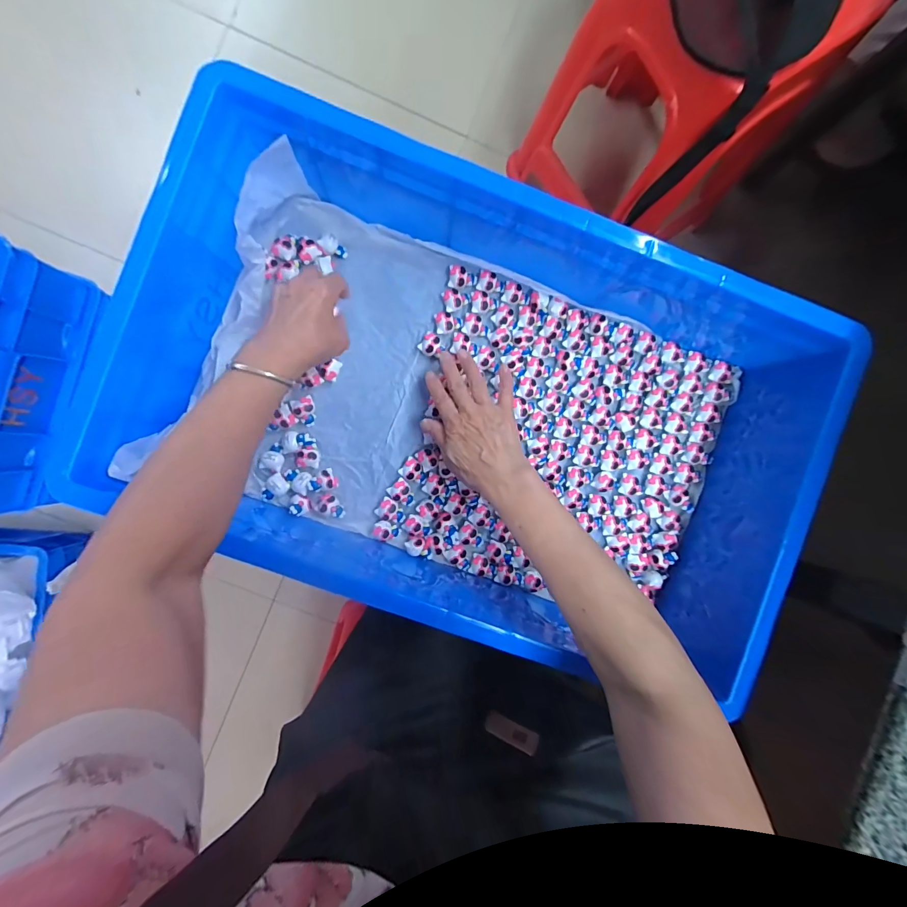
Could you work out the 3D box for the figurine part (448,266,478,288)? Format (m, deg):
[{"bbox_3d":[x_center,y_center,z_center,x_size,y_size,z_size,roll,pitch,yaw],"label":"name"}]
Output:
[{"bbox_3d":[0.012,-0.211,0.482,0.034,0.016,0.024,7,89,-2],"label":"figurine part"}]

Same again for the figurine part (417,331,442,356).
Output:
[{"bbox_3d":[-0.027,-0.130,0.478,0.027,0.014,0.025,0,89,-2],"label":"figurine part"}]

